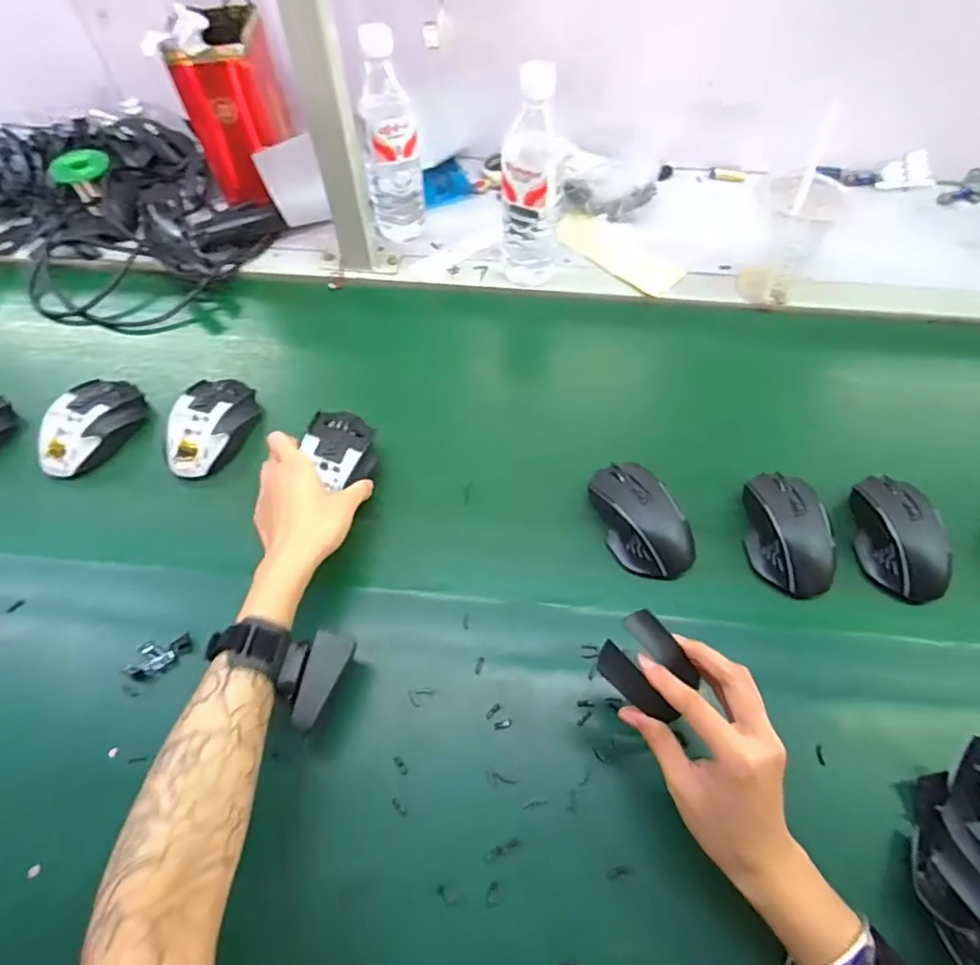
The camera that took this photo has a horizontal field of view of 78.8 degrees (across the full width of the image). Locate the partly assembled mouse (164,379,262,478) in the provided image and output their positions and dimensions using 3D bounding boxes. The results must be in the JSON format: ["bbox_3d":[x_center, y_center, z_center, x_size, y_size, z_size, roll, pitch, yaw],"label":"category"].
[{"bbox_3d":[-0.283,-0.058,0.601,0.062,0.032,0.108,17,59,11],"label":"partly assembled mouse"}]

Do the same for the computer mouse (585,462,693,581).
[{"bbox_3d":[0.137,0.032,0.542,0.064,0.034,0.114,-23,60,-14],"label":"computer mouse"}]

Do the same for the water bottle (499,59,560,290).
[{"bbox_3d":[0.047,-0.322,0.651,0.068,0.221,0.063,6,57,4],"label":"water bottle"}]

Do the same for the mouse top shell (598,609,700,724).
[{"bbox_3d":[0.101,0.120,0.389,0.069,0.017,0.062,37,88,1],"label":"mouse top shell"}]

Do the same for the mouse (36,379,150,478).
[{"bbox_3d":[-0.406,-0.060,0.607,0.064,0.036,0.120,15,58,10],"label":"mouse"}]

